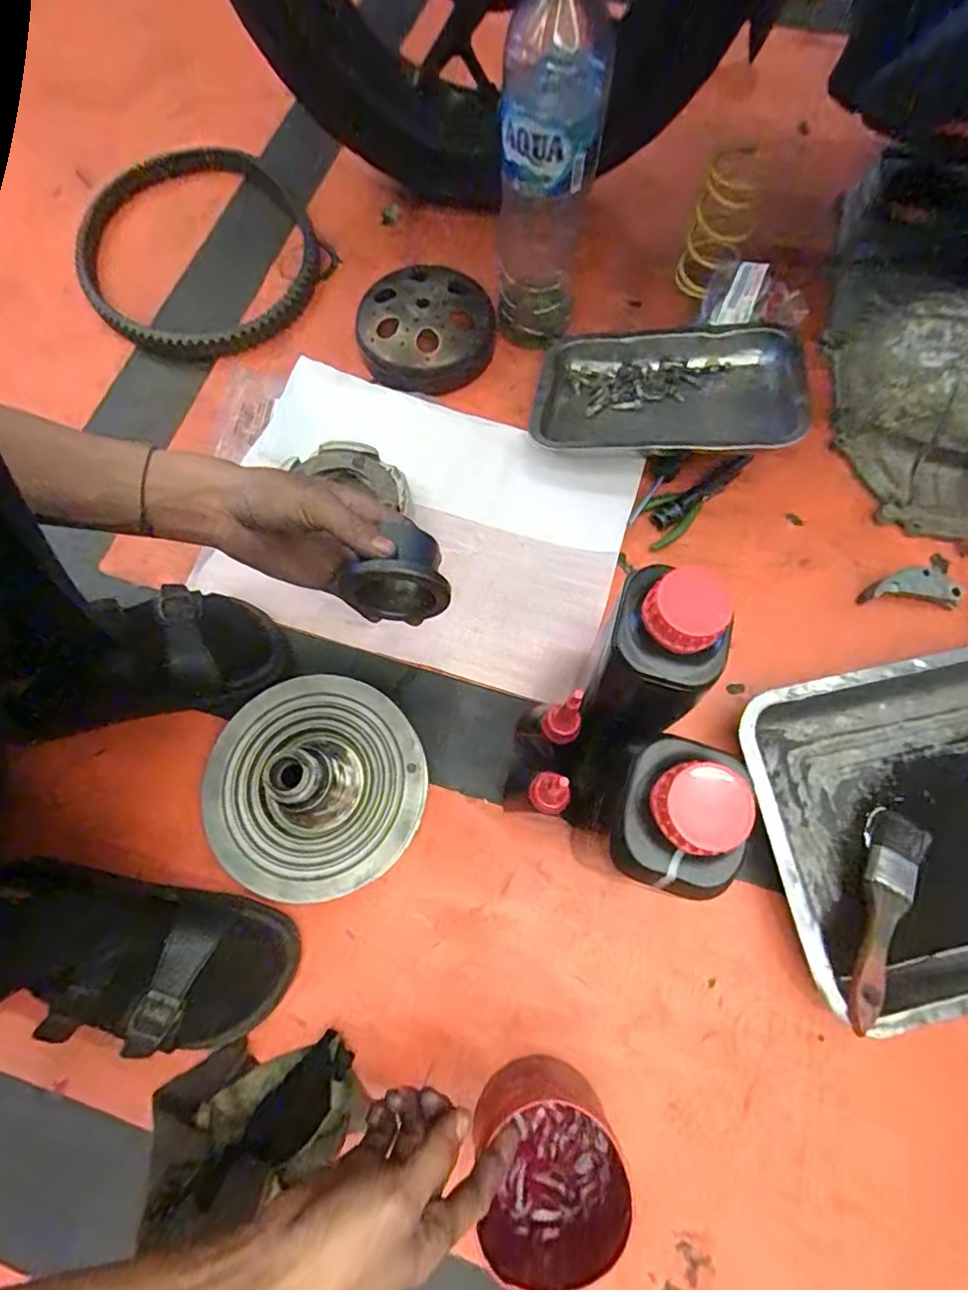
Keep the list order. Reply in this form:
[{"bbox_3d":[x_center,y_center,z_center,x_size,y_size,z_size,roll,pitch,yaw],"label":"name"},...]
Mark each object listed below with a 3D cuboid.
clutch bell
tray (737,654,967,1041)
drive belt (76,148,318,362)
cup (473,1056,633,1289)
[{"bbox_3d":[-0.064,-0.360,0.633,0.148,0.036,0.149,0,71,1],"label":"clutch bell"},{"bbox_3d":[0.412,0.136,0.462,0.374,0.050,0.249,-11,71,-3],"label":"tray"},{"bbox_3d":[-0.369,-0.515,0.739,0.313,0.045,0.380,-14,70,-7],"label":"drive belt"},{"bbox_3d":[0.041,0.350,0.382,0.099,0.074,0.092,0,71,0],"label":"cup"}]

